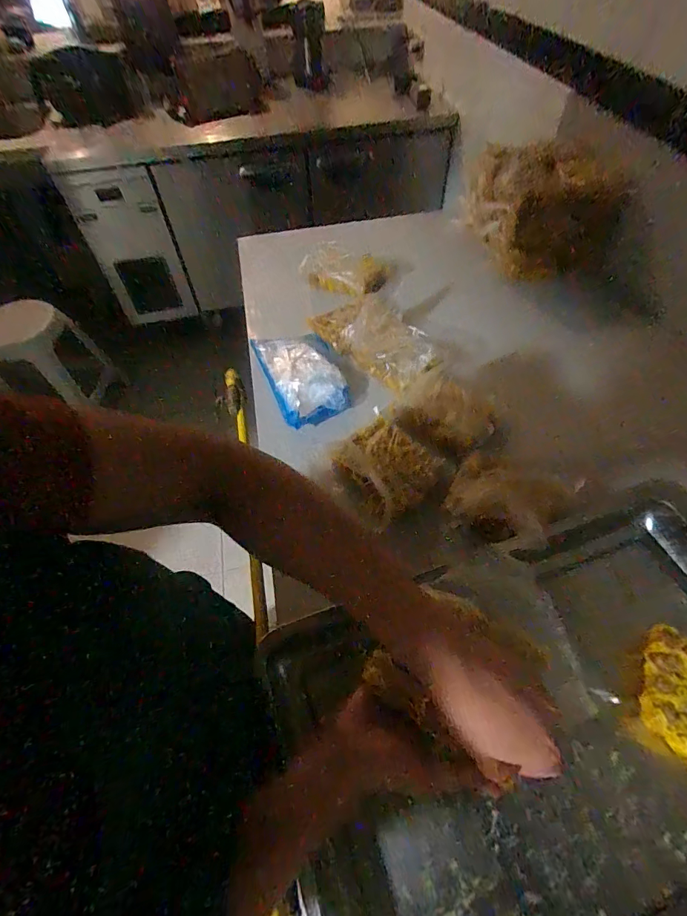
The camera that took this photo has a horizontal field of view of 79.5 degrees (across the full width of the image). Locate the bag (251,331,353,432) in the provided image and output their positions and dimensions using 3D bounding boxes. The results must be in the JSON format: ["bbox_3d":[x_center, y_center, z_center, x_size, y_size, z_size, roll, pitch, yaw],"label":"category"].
[{"bbox_3d":[-0.076,-0.167,0.782,0.140,0.051,0.246,-19,56,-12],"label":"bag"}]

